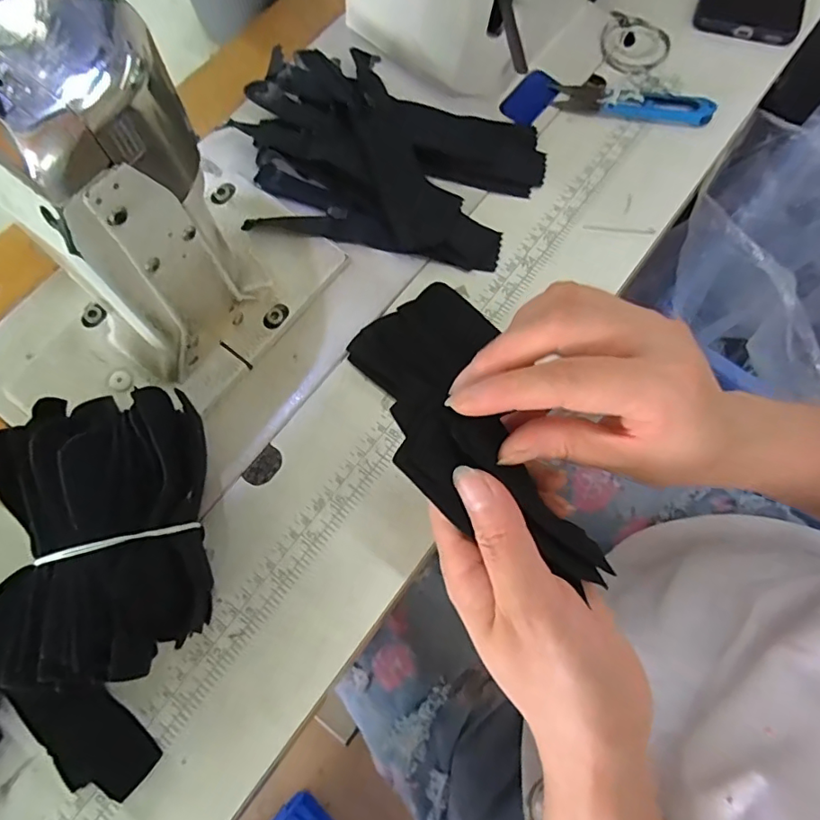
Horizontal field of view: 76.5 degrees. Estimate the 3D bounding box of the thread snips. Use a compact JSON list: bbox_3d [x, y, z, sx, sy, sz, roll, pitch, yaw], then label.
[{"bbox_3d":[0.163,-0.227,0.384,0.112,0.008,0.029,10,70,7],"label":"thread snips"}]

